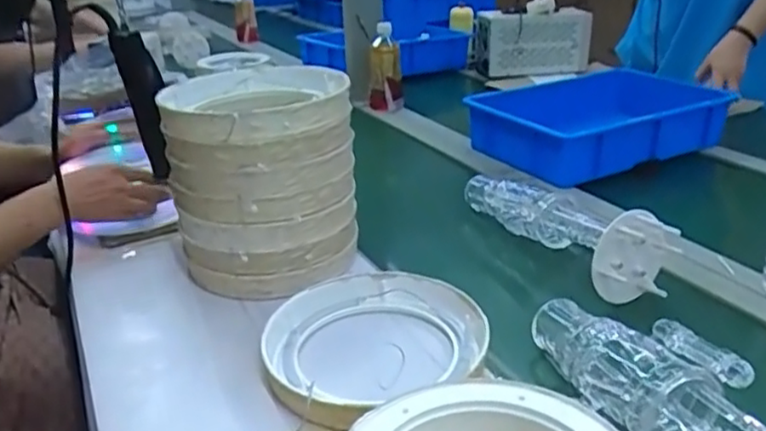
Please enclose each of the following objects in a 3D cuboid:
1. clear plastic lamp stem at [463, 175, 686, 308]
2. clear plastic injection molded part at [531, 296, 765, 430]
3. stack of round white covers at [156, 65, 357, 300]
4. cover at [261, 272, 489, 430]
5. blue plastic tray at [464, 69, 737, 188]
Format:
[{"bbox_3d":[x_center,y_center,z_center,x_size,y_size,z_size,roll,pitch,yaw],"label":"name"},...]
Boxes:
[{"bbox_3d":[0.219,-0.001,0.831,0.123,0.095,0.286,-14,23,-17],"label":"clear plastic lamp stem"},{"bbox_3d":[0.233,0.143,0.521,0.092,0.083,0.316,-14,23,-16],"label":"clear plastic injection molded part"},{"bbox_3d":[-0.143,-0.037,0.797,0.213,0.219,0.220,-8,24,-14],"label":"stack of round white covers"},{"bbox_3d":[-0.012,0.120,0.651,0.216,0.043,0.197,-17,24,-23],"label":"cover"},{"bbox_3d":[0.377,-0.167,1.185,0.407,0.109,0.284,-18,24,-25],"label":"blue plastic tray"}]

